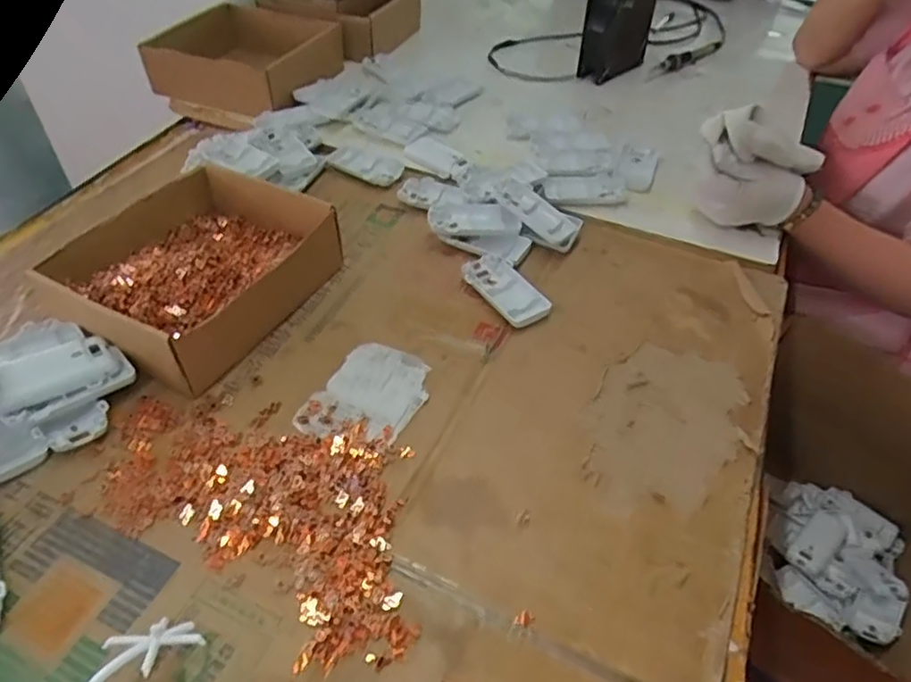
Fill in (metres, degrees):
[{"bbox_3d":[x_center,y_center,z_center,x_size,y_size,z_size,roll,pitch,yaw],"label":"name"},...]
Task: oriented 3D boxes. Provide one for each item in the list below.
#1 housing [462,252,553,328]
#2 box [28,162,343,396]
[{"bbox_3d":[0.047,-0.051,0.640,0.044,0.016,0.099,-27,54,-25],"label":"housing"},{"bbox_3d":[-0.242,-0.074,0.614,0.186,0.057,0.216,25,51,19],"label":"box"}]

